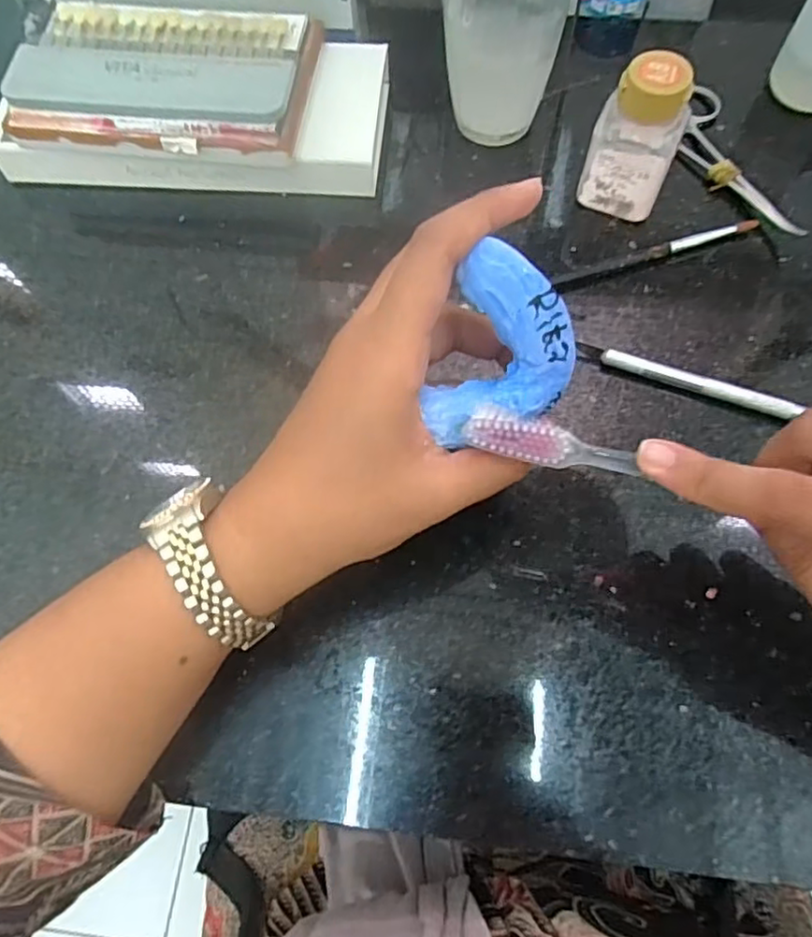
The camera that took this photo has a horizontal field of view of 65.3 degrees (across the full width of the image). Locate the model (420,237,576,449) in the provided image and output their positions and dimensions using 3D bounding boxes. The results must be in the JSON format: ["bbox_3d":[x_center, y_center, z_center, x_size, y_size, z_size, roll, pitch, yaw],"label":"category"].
[{"bbox_3d":[0.026,-0.042,0.222,0.057,0.061,0.025,-32,26,5],"label":"model"}]

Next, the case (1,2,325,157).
[{"bbox_3d":[-0.130,-0.211,0.338,0.152,0.026,0.084,3,69,3],"label":"case"}]

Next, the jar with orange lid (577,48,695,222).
[{"bbox_3d":[0.116,-0.164,0.322,0.040,0.073,0.033,14,69,8],"label":"jar with orange lid"}]

